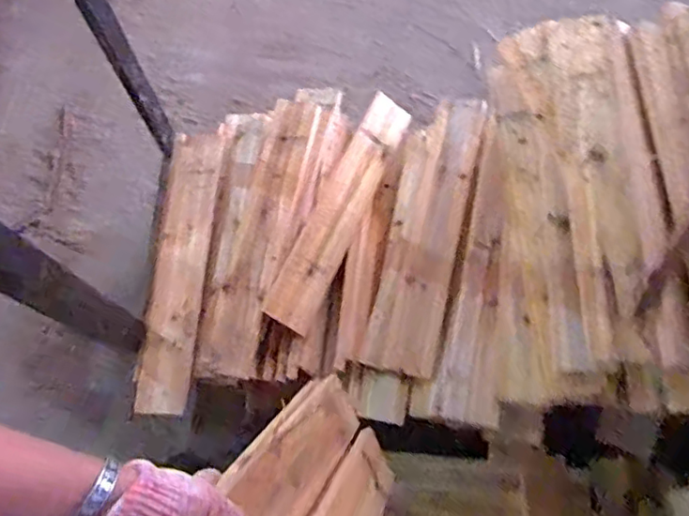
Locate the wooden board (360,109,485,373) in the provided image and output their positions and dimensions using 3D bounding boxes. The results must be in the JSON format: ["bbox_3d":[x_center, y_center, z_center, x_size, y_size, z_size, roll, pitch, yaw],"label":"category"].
[{"bbox_3d":[0.142,-0.047,1.059,0.135,0.029,0.501,5,70,32],"label":"wooden board"}]

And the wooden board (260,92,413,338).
[{"bbox_3d":[-0.001,-0.096,1.082,0.089,0.022,0.502,32,65,-12],"label":"wooden board"}]

